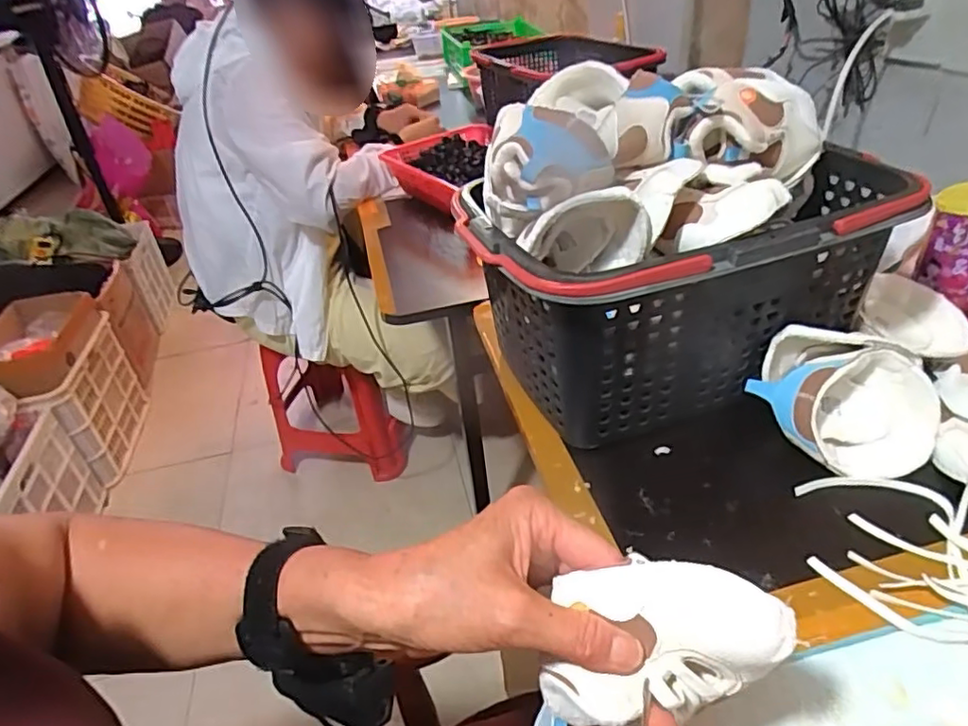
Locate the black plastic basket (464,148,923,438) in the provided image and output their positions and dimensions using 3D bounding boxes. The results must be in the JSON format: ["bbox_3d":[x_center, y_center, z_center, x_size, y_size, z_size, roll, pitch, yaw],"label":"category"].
[{"bbox_3d":[0.173,-0.072,0.573,0.358,0.179,0.231,-16,36,-14],"label":"black plastic basket"}]

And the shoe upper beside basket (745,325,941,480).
[{"bbox_3d":[0.285,0.030,0.487,0.128,0.086,0.088,22,43,34],"label":"shoe upper beside basket"}]

